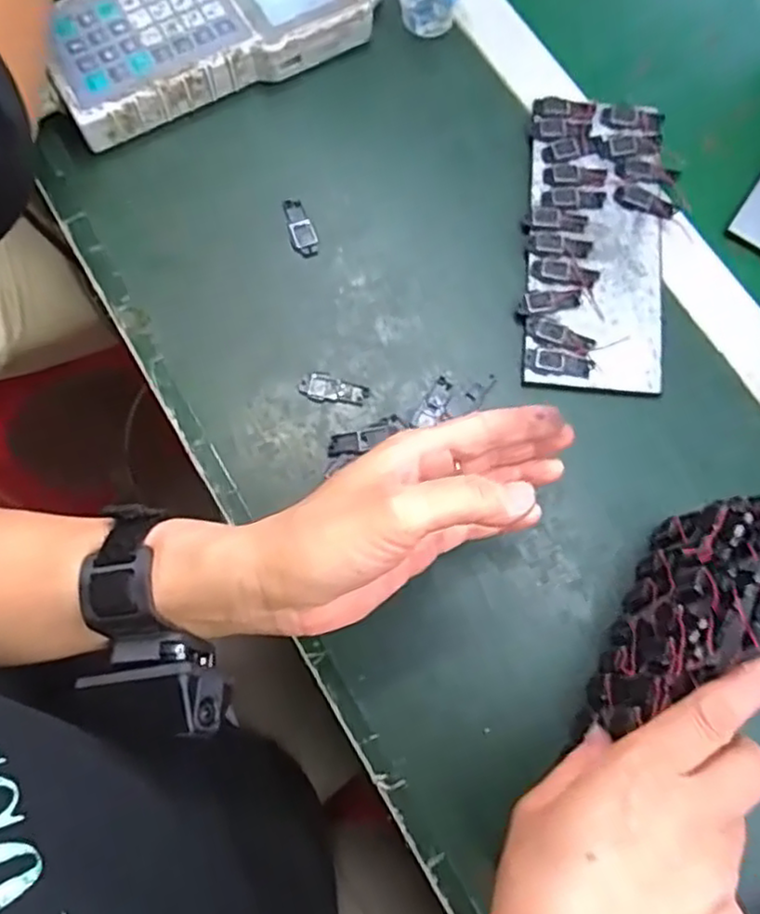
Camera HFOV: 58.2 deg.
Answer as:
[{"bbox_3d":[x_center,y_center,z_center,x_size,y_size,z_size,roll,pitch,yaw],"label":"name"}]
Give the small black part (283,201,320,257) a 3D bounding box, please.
[{"bbox_3d":[-0.049,-0.144,0.427,0.016,0.004,0.040,-15,76,-4],"label":"small black part"}]

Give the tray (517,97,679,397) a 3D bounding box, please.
[{"bbox_3d":[0.133,-0.133,0.422,0.085,0.010,0.194,6,75,1],"label":"tray"}]

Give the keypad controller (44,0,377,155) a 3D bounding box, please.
[{"bbox_3d":[-0.108,-0.290,0.449,0.219,0.030,0.104,-26,77,-7],"label":"keypad controller"}]

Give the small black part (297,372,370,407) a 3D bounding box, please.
[{"bbox_3d":[-0.027,-0.039,0.401,0.040,0.004,0.018,19,76,5],"label":"small black part"}]

